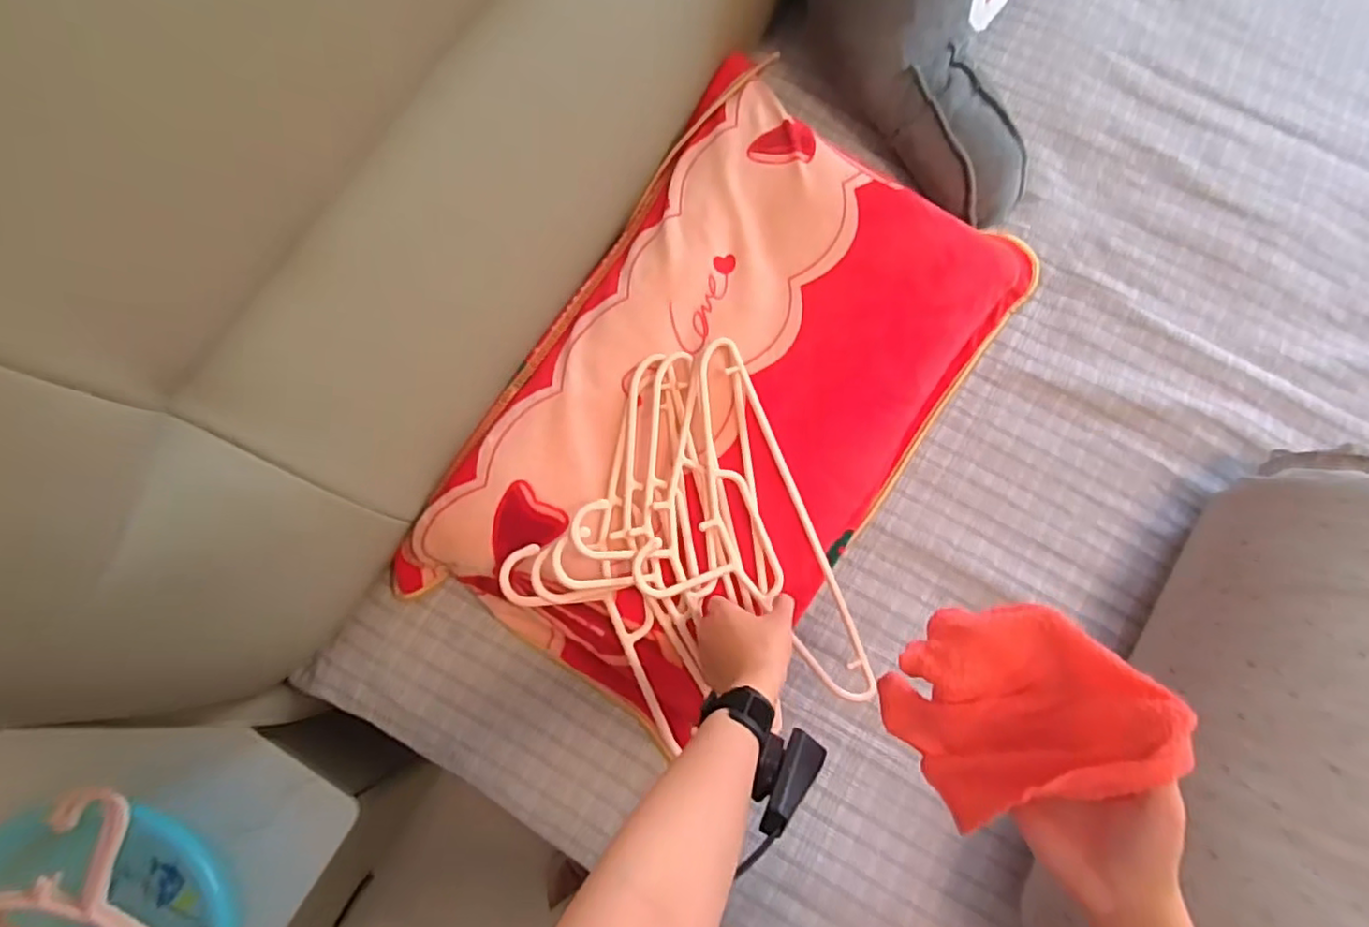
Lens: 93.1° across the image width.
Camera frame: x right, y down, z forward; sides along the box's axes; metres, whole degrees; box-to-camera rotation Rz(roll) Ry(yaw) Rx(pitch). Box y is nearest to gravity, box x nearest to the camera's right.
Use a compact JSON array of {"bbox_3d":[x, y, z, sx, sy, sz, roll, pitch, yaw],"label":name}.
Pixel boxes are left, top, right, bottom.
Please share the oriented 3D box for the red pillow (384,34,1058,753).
[{"bbox_3d":[0.047,-0.060,0.717,0.415,0.103,0.693,32,80,5],"label":"red pillow"}]

